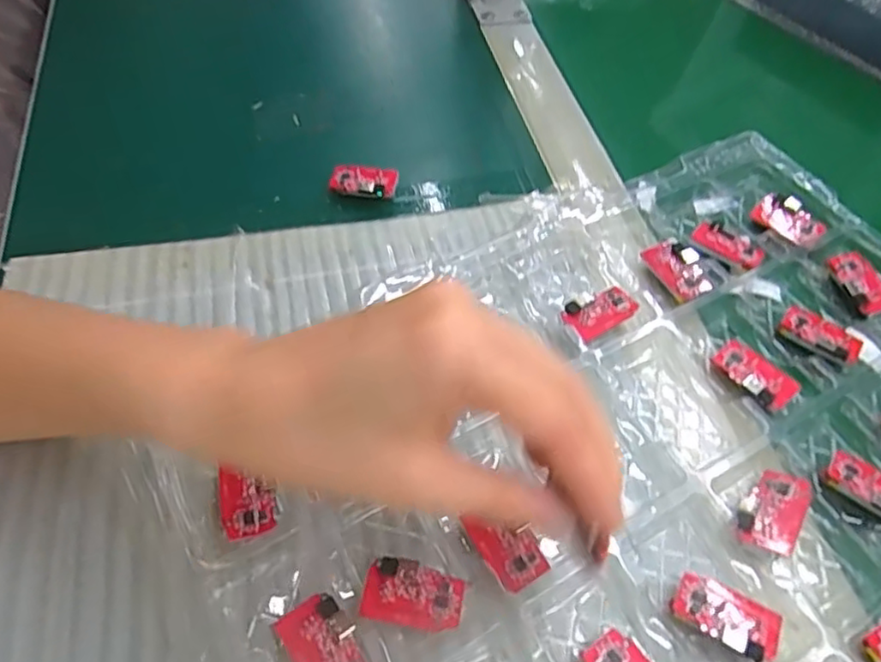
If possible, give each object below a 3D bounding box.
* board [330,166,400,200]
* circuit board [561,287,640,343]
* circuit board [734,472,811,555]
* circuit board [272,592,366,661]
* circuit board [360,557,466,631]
[{"bbox_3d":[-0.043,-0.083,0.362,0.037,0.006,0.019,3,71,1],"label":"board"},{"bbox_3d":[0.075,-0.010,0.306,0.037,0.004,0.021,-27,62,-23],"label":"circuit board"},{"bbox_3d":[0.131,0.072,0.259,0.021,0.010,0.034,27,59,17],"label":"circuit board"},{"bbox_3d":[-0.039,0.111,0.225,0.022,0.010,0.035,-33,62,-21],"label":"circuit board"},{"bbox_3d":[-0.010,0.095,0.234,0.035,0.004,0.021,8,63,2],"label":"circuit board"}]

